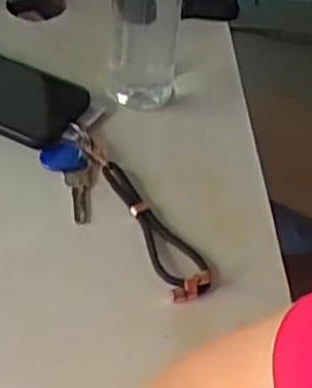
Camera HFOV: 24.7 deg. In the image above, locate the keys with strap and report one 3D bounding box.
[{"bbox_3d":[-0.024,0.012,0.527,0.048,0.024,0.176,-29,56,-28],"label":"keys with strap"}]

